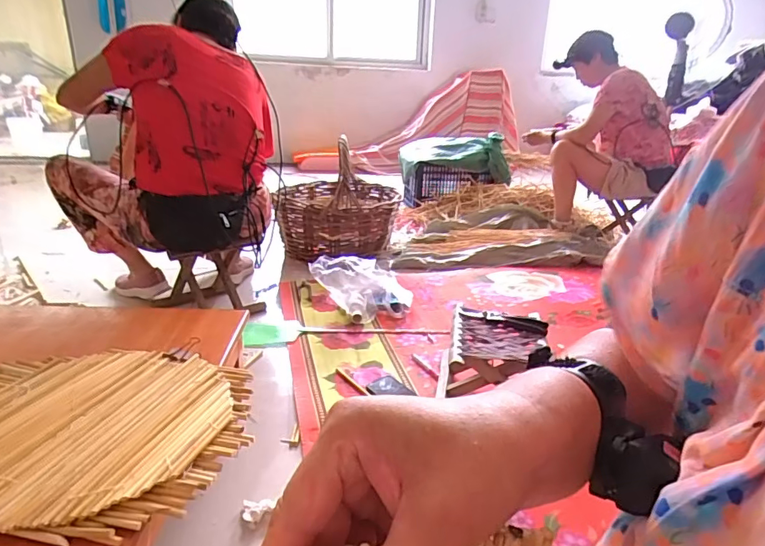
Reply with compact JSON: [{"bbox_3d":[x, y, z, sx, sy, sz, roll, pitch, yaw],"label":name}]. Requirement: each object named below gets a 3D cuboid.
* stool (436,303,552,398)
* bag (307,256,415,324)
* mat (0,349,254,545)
[{"bbox_3d":[0.254,0.209,1.137,0.230,0.165,0.254,6,22,11],"label":"stool"},{"bbox_3d":[-0.057,0.050,1.482,0.312,0.180,0.118,-1,24,-9],"label":"bag"},{"bbox_3d":[-0.400,0.202,0.658,0.408,0.027,0.329,4,23,3],"label":"mat"}]

